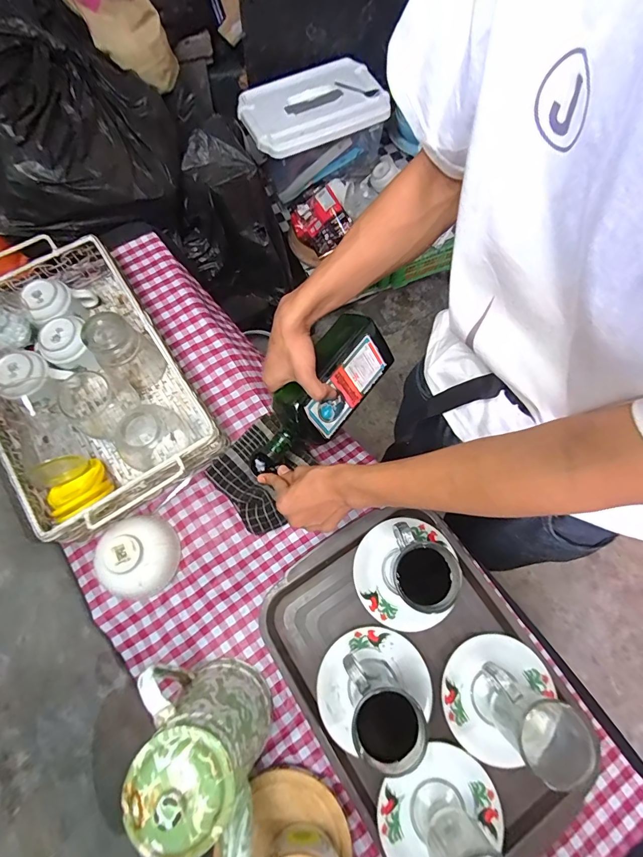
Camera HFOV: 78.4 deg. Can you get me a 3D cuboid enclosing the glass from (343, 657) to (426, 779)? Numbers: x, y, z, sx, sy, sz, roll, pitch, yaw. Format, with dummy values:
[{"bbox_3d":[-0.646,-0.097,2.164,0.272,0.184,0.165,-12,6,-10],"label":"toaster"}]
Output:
[{"bbox_3d":[0.061,0.311,0.459,0.064,0.135,0.099,-37,75,-12],"label":"glass"}]

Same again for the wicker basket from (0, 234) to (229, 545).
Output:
[{"bbox_3d":[-0.352,-0.075,0.576,0.251,0.104,0.403,-33,74,-11],"label":"wicker basket"}]

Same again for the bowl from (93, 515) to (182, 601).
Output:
[{"bbox_3d":[-0.244,0.170,0.525,0.090,0.060,0.106,-3,71,-2],"label":"bowl"}]

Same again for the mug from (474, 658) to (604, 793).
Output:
[{"bbox_3d":[0.225,0.330,0.453,0.087,0.139,0.064,28,73,9],"label":"mug"}]

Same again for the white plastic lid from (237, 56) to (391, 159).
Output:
[{"bbox_3d":[-0.025,-0.865,1.057,0.377,0.044,0.223,-26,73,-9],"label":"white plastic lid"}]

